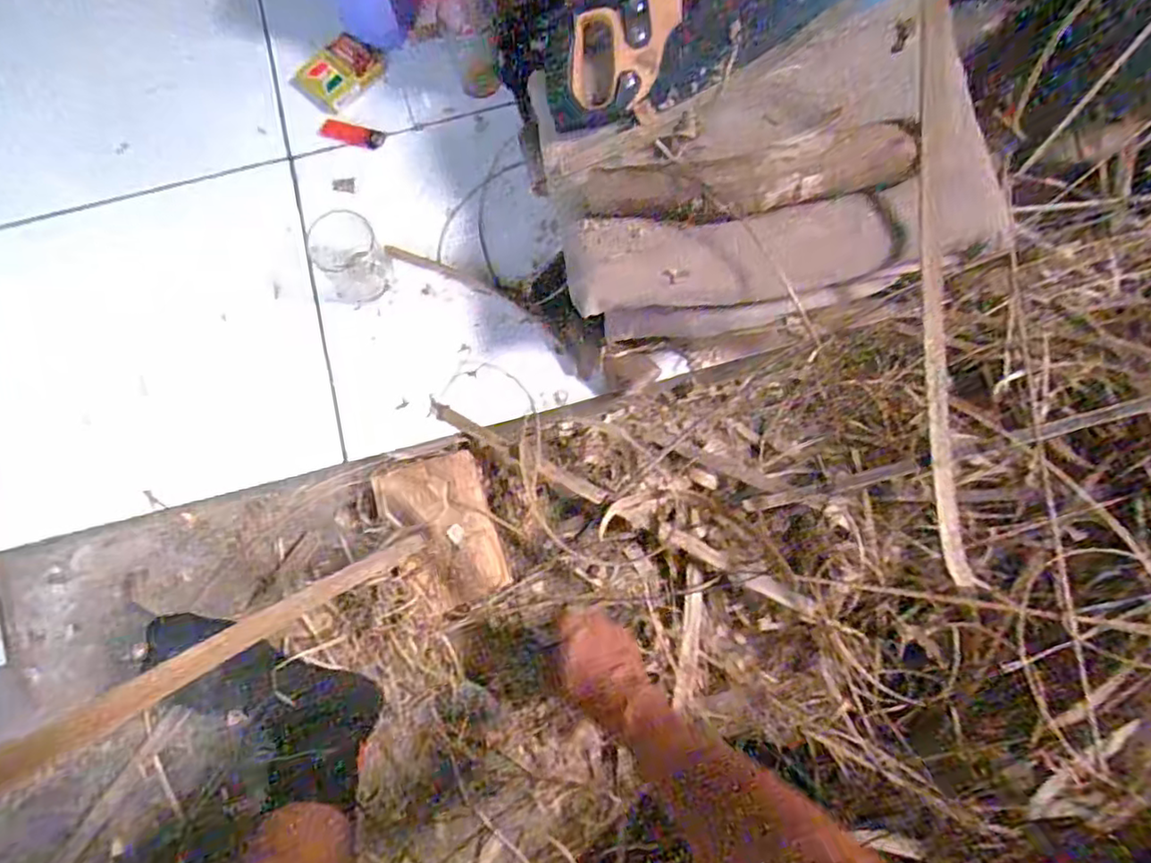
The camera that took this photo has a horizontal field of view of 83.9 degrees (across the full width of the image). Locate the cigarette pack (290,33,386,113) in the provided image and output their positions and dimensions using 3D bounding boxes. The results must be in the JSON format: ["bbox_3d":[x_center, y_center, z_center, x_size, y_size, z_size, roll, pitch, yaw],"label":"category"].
[{"bbox_3d":[-0.301,-0.460,0.825,0.079,0.016,0.103,43,82,11],"label":"cigarette pack"}]

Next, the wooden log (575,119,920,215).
[{"bbox_3d":[0.148,-0.233,0.581,0.295,0.060,0.065,-7,76,1],"label":"wooden log"}]

